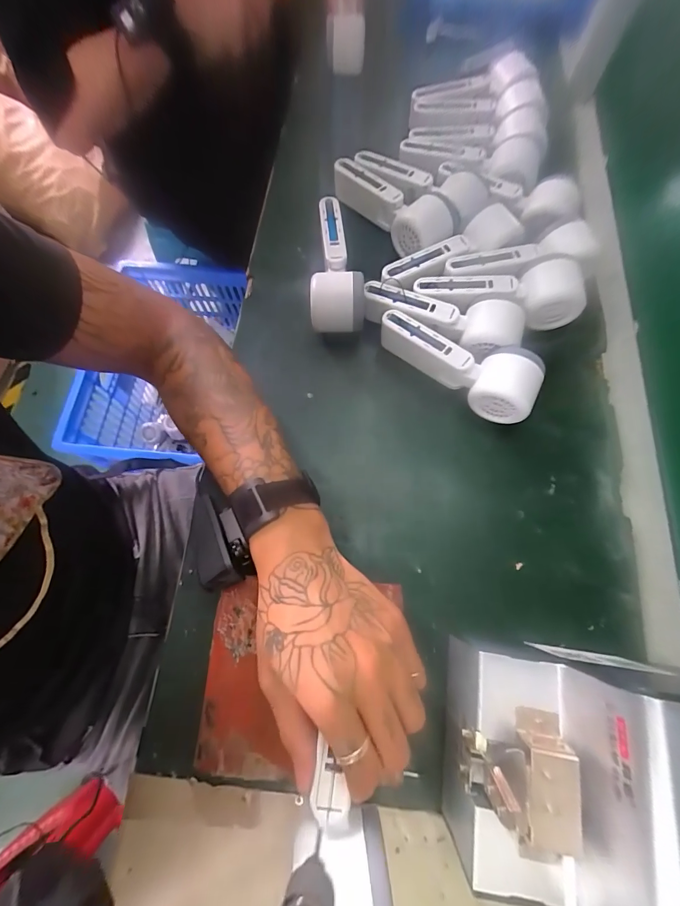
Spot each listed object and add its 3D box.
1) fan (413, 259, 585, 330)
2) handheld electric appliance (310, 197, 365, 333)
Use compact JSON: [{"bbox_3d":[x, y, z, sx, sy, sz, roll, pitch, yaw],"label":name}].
[{"bbox_3d":[0.161,-0.165,0.381,0.163,0.051,0.054,-1,71,0],"label":"fan"},{"bbox_3d":[-0.001,-0.213,0.419,0.056,0.053,0.157,2,71,1],"label":"handheld electric appliance"}]

